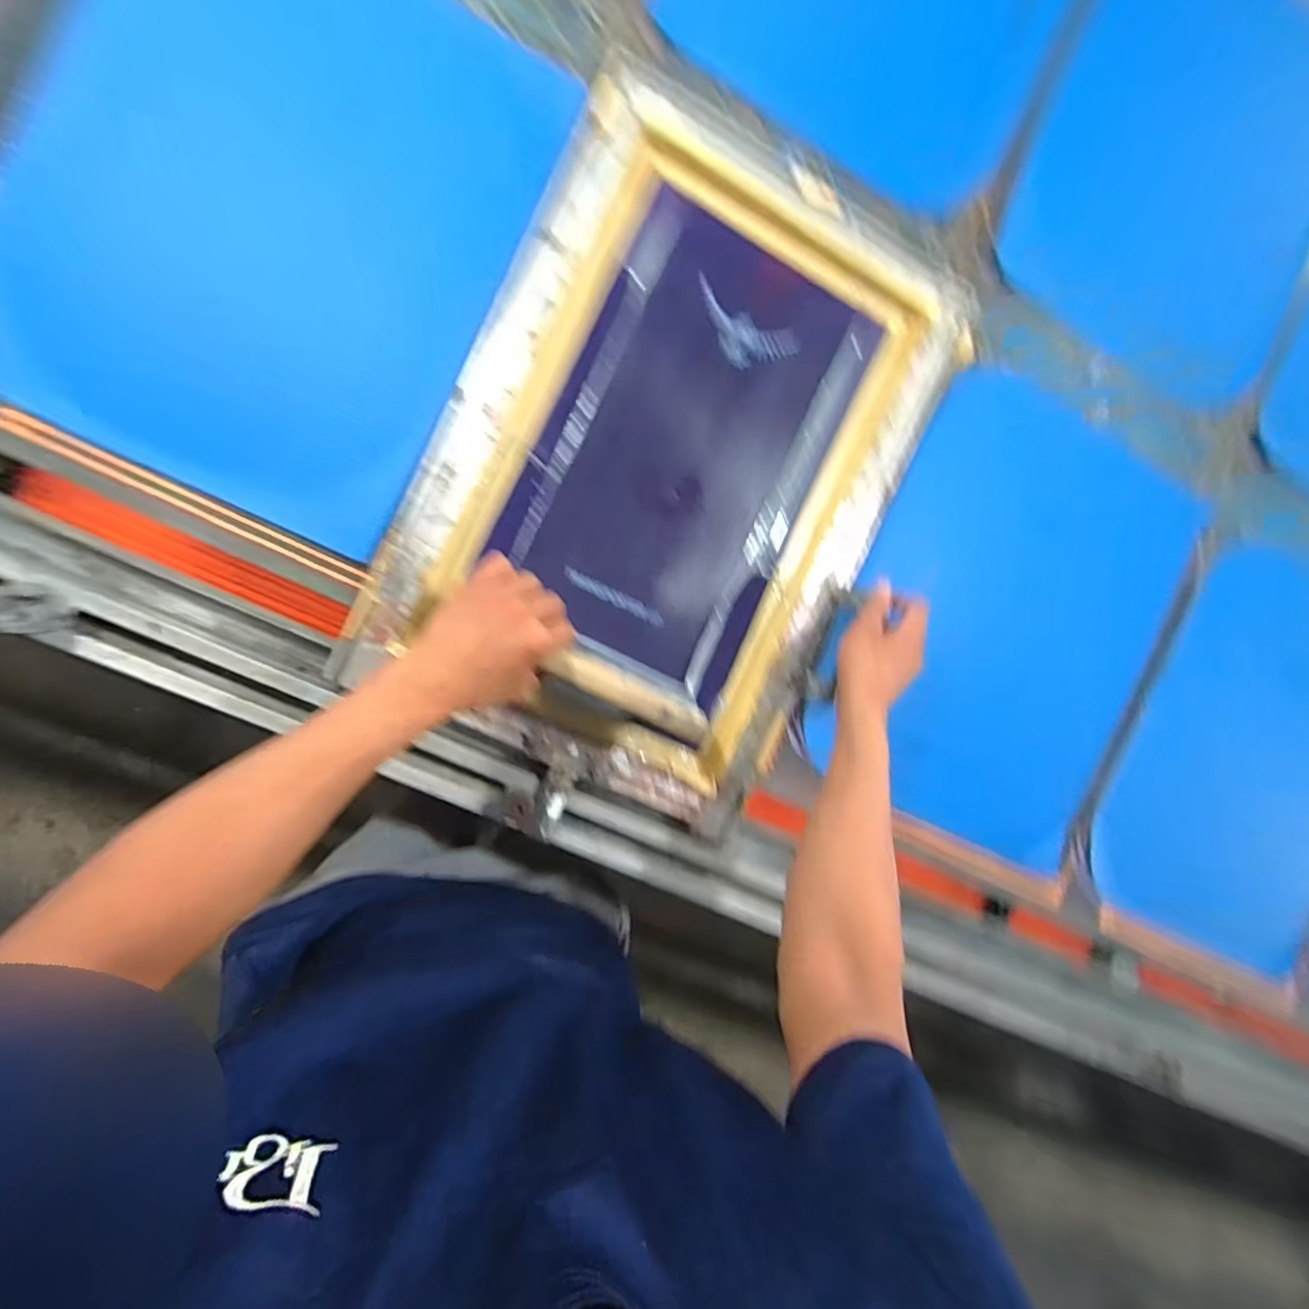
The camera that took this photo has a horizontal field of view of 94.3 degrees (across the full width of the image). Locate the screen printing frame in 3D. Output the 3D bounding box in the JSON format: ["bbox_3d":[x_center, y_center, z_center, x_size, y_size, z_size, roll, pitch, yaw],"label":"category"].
[{"bbox_3d":[0.027,-0.177,0.565,0.393,0.053,0.592,25,88,-8],"label":"screen printing frame"}]

